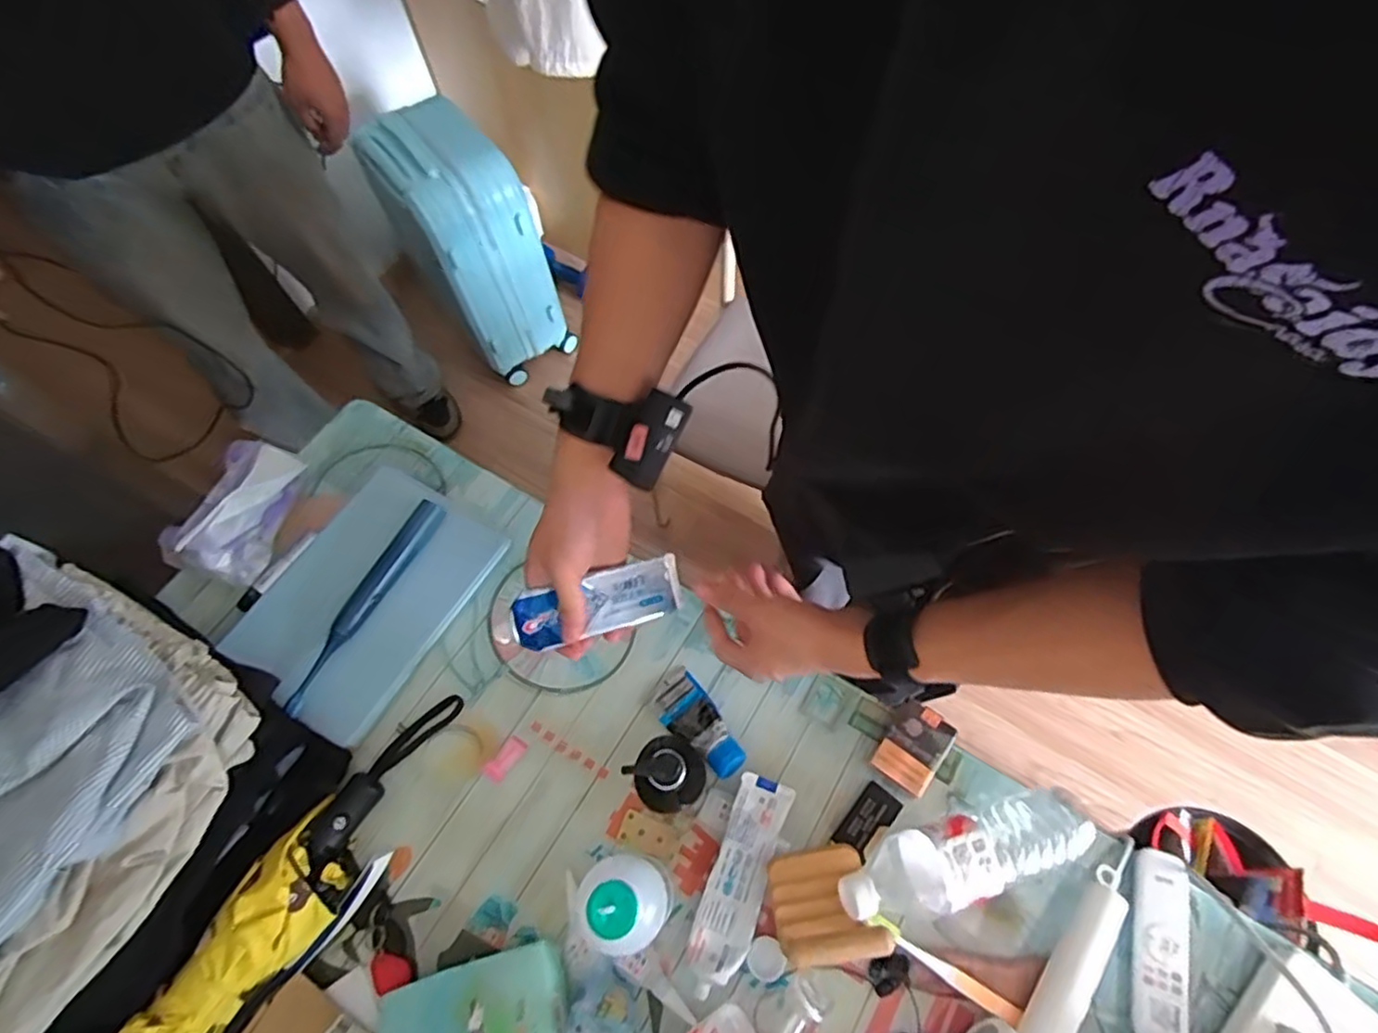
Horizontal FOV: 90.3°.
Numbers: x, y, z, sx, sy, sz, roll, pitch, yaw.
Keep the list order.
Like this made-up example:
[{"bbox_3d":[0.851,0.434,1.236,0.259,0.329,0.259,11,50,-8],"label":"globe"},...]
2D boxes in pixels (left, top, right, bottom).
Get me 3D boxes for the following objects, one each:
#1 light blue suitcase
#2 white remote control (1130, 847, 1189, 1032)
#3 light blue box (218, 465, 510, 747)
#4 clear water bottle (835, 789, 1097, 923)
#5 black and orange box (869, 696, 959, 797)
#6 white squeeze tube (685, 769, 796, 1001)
[{"bbox_3d":[-0.481,-0.600,1.544,0.257,0.534,0.311,-28,66,-12],"label":"light blue suitcase"},{"bbox_3d":[0.393,0.359,0.575,0.037,0.022,0.145,14,65,8],"label":"white remote control"},{"bbox_3d":[-0.350,0.081,0.741,0.201,0.031,0.257,31,69,15],"label":"light blue box"},{"bbox_3d":[0.232,0.284,0.575,0.231,0.062,0.062,-8,63,-19],"label":"clear water bottle"},{"bbox_3d":[0.215,0.221,0.656,0.055,0.034,0.075,35,70,17],"label":"black and orange box"},{"bbox_3d":[0.043,0.326,0.615,0.049,0.034,0.177,19,66,11],"label":"white squeeze tube"}]

